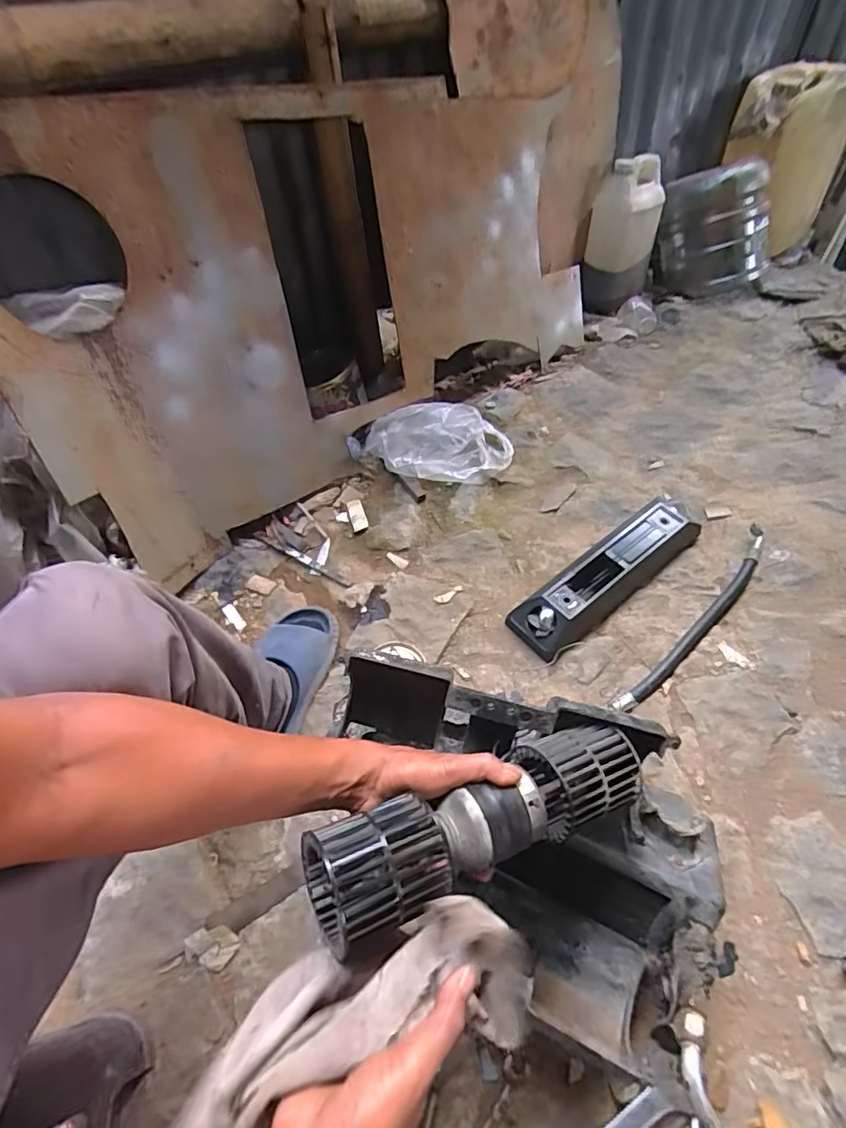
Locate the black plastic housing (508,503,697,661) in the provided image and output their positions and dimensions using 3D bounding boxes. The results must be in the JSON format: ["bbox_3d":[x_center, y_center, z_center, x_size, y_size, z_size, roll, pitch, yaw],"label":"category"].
[{"bbox_3d":[0.316,0.016,0.947,0.375,0.064,0.106,-33,59,-18],"label":"black plastic housing"}]

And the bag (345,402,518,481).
[{"bbox_3d":[0.018,-0.237,1.107,0.322,0.117,0.140,-8,55,-2],"label":"bag"}]

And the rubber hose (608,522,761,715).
[{"bbox_3d":[0.451,0.088,0.910,0.048,0.029,0.442,37,65,26],"label":"rubber hose"}]

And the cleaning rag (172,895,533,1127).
[{"bbox_3d":[-0.043,0.301,0.371,0.231,0.056,0.087,-16,55,-15],"label":"cleaning rag"}]

